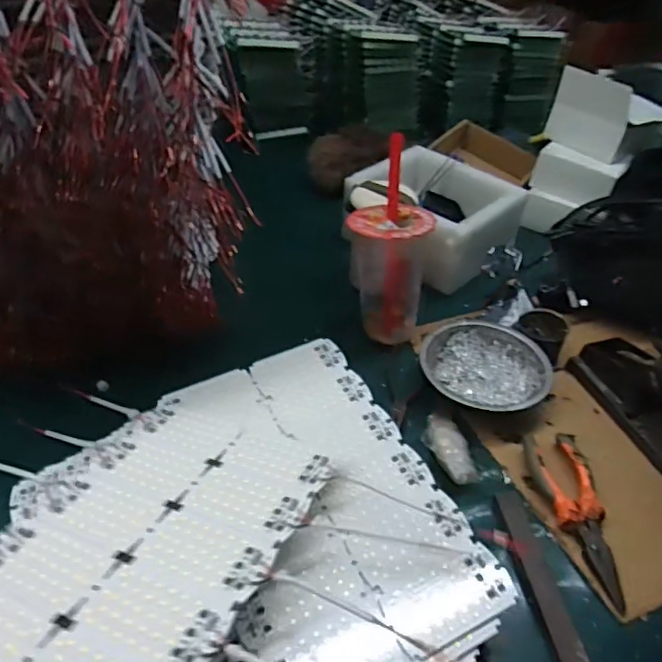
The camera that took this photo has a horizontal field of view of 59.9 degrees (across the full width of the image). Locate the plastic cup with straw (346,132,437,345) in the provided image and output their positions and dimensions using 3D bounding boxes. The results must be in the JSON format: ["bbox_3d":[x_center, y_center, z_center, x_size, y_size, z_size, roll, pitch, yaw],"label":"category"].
[{"bbox_3d":[0.063,-0.090,0.620,0.082,0.191,0.092,10,40,4],"label":"plastic cup with straw"}]

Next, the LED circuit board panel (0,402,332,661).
[{"bbox_3d":[-0.137,0.149,0.375,0.183,0.006,0.290,12,31,22],"label":"LED circuit board panel"}]

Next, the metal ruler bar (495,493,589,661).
[{"bbox_3d":[0.170,0.217,0.413,0.026,0.008,0.233,-1,41,-8],"label":"metal ruler bar"}]

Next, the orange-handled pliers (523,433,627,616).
[{"bbox_3d":[0.206,0.151,0.486,0.053,0.024,0.154,3,40,-3],"label":"orange-handled pliers"}]

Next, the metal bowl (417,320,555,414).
[{"bbox_3d":[0.160,0.038,0.603,0.123,0.040,0.123,3,40,-3],"label":"metal bowl"}]

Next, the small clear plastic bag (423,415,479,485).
[{"bbox_3d":[0.108,0.105,0.526,0.040,0.015,0.076,-3,41,-11],"label":"small clear plastic bag"}]

